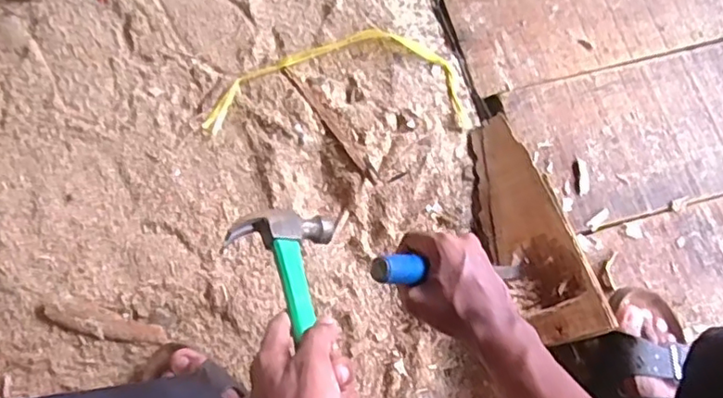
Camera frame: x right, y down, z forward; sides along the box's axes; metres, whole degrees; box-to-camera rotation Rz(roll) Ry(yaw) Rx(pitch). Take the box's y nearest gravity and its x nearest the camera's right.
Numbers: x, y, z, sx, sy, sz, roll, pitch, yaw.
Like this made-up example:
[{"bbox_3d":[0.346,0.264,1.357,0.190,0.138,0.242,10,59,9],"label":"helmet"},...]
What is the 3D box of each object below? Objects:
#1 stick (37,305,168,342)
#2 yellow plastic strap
[{"bbox_3d":[-0.285,0.137,0.667,0.136,0.011,0.025,9,74,3],"label":"stick"},{"bbox_3d":[-0.030,-0.146,0.751,0.317,0.024,0.131,0,73,0],"label":"yellow plastic strap"}]

